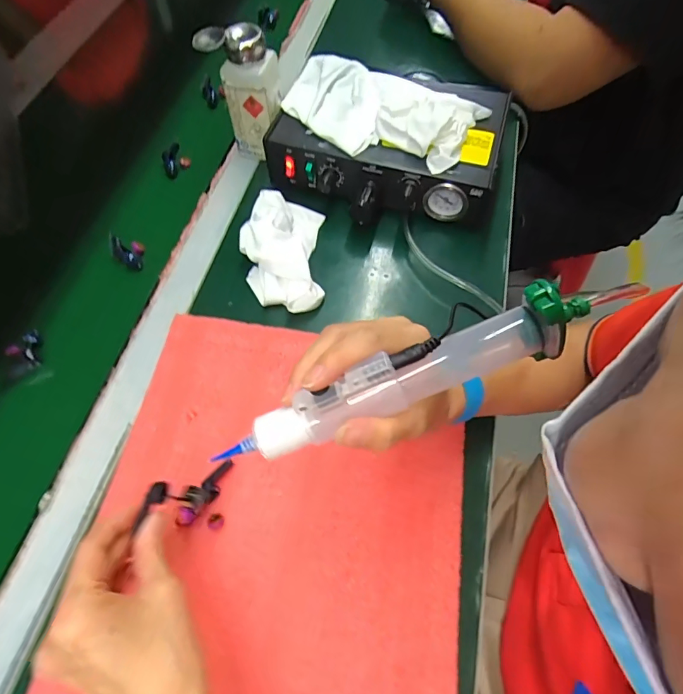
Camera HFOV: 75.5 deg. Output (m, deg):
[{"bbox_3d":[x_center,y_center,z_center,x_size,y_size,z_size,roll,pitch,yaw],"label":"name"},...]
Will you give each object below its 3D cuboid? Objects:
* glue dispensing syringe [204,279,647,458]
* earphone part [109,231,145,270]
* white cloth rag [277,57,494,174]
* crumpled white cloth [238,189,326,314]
[{"bbox_3d":[0.040,0.011,0.221,0.215,0.030,0.024,-23,63,4],"label":"glue dispensing syringe"},{"bbox_3d":[-0.223,-0.102,0.456,0.053,0.015,0.027,36,67,18],"label":"earphone part"},{"bbox_3d":[0.034,-0.251,0.457,0.204,0.035,0.115,31,66,16],"label":"white cloth rag"},{"bbox_3d":[-0.058,-0.101,0.434,0.075,0.039,0.135,-1,61,0],"label":"crumpled white cloth"}]

